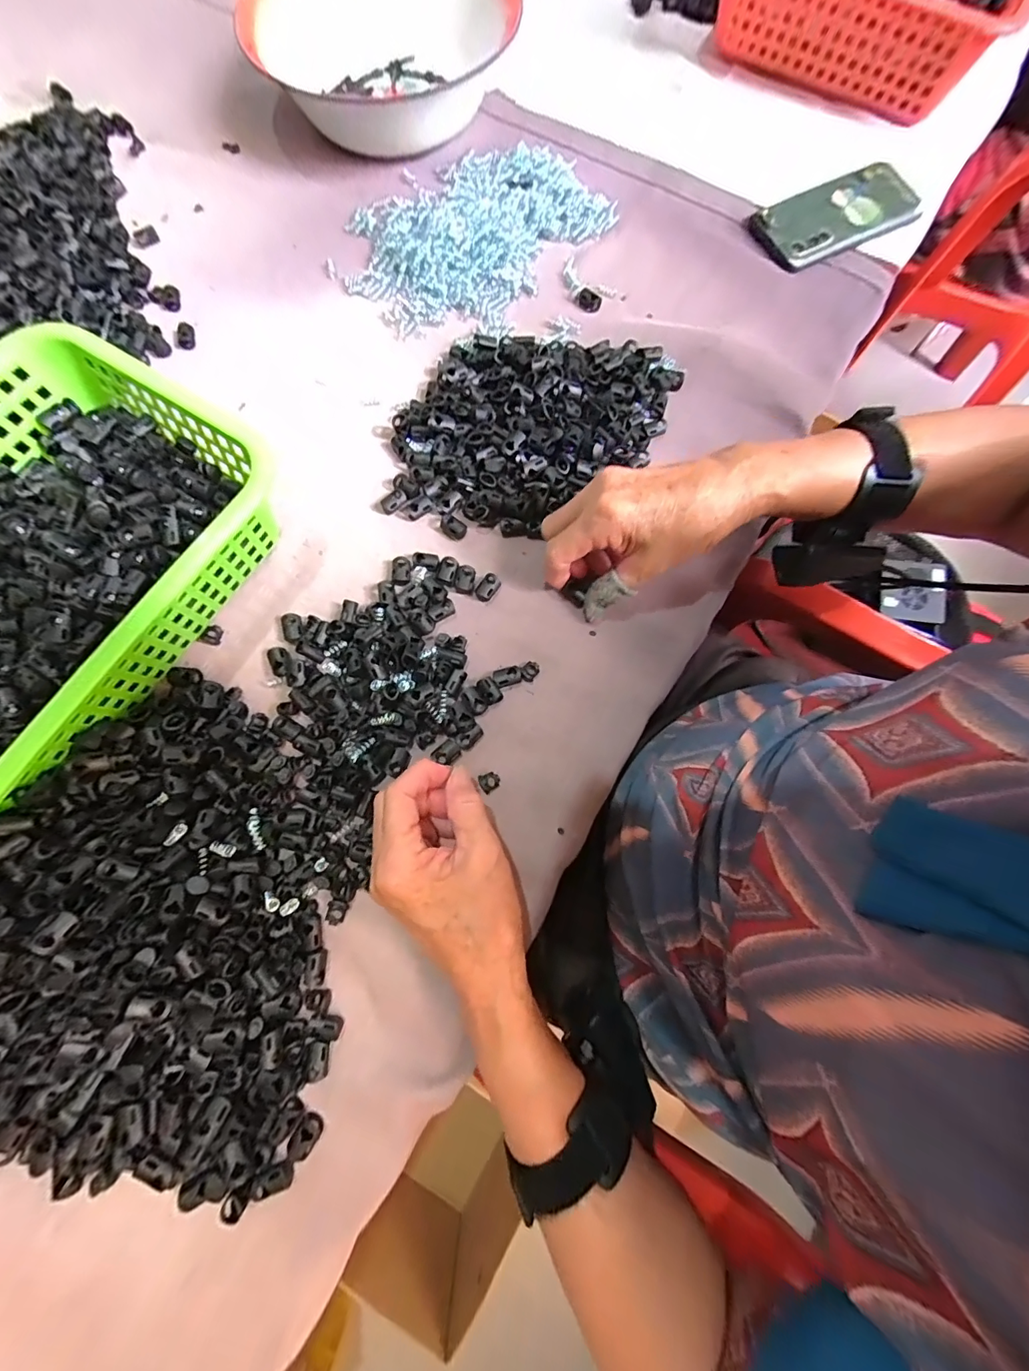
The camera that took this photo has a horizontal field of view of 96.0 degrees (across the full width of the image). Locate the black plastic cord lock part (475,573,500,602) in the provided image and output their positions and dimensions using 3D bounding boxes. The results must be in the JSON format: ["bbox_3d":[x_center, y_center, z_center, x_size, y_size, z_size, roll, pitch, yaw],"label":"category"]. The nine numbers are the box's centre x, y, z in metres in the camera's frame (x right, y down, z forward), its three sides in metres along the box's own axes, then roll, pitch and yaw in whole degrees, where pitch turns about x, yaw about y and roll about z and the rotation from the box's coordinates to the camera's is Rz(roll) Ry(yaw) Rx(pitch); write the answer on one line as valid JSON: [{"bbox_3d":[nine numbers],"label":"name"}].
[{"bbox_3d":[-0.020,-0.073,0.347,0.014,0.008,0.020,34,78,9],"label":"black plastic cord lock part"}]

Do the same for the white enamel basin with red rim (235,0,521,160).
[{"bbox_3d":[-0.129,-0.628,0.451,0.242,0.079,0.238,0,75,1],"label":"white enamel basin with red rim"}]

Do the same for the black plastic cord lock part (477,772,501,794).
[{"bbox_3d":[-0.017,0.065,0.316,0.013,0.004,0.013,-34,77,-8],"label":"black plastic cord lock part"}]

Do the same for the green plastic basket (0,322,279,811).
[{"bbox_3d":[-0.311,-0.072,0.307,0.202,0.082,0.291,28,77,8],"label":"green plastic basket"}]

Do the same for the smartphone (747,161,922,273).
[{"bbox_3d":[0.313,-0.456,0.447,0.163,0.011,0.071,-29,88,-8],"label":"smartphone"}]

